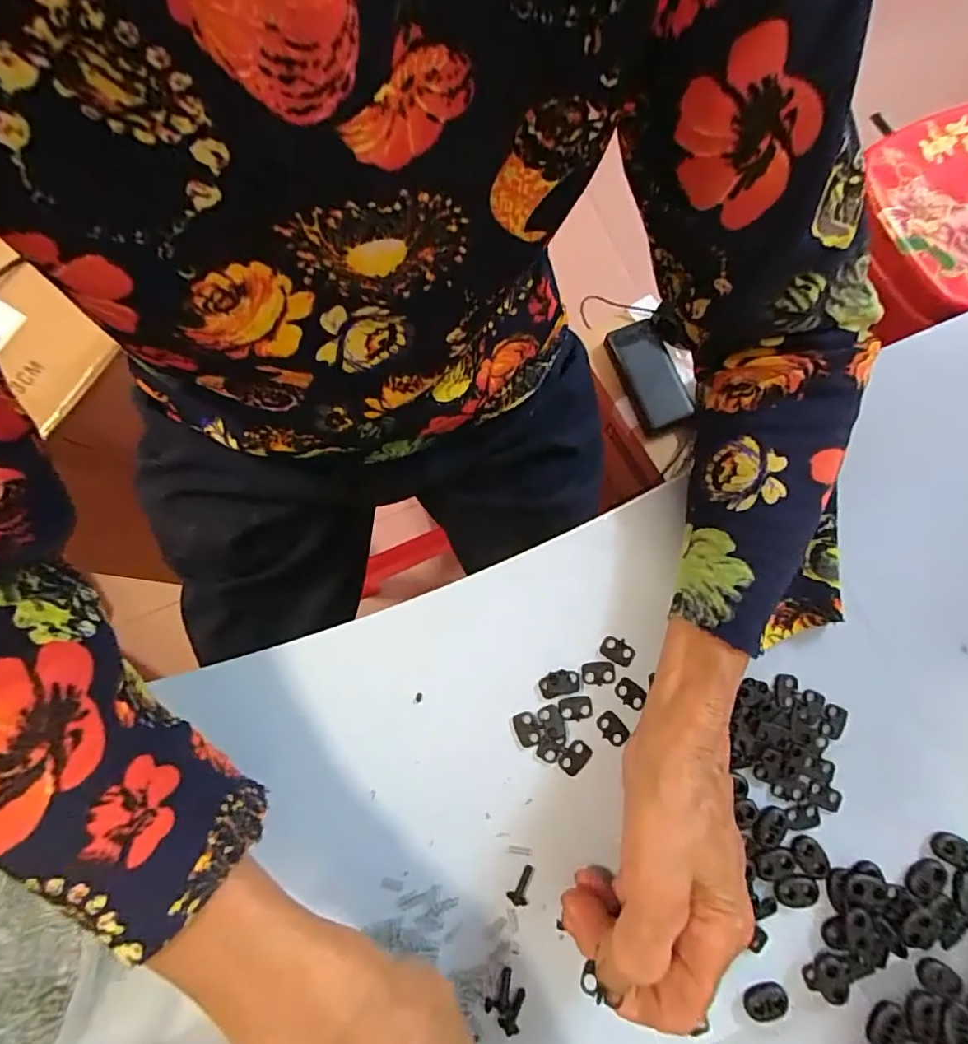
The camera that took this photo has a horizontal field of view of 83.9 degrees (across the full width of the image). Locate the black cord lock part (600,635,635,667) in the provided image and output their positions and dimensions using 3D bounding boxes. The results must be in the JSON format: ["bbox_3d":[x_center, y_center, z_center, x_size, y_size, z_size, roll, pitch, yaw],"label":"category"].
[{"bbox_3d":[0.076,0.073,0.306,0.019,0.004,0.014,24,81,4],"label":"black cord lock part"}]

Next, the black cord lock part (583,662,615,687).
[{"bbox_3d":[0.065,0.086,0.306,0.018,0.004,0.013,-2,80,-1],"label":"black cord lock part"}]

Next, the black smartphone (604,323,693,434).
[{"bbox_3d":[0.231,-0.204,0.752,0.071,0.020,0.158,-19,81,-4],"label":"black smartphone"}]

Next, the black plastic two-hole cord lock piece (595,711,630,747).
[{"bbox_3d":[0.072,0.115,0.299,0.013,0.004,0.018,-39,83,-7],"label":"black plastic two-hole cord lock piece"}]

